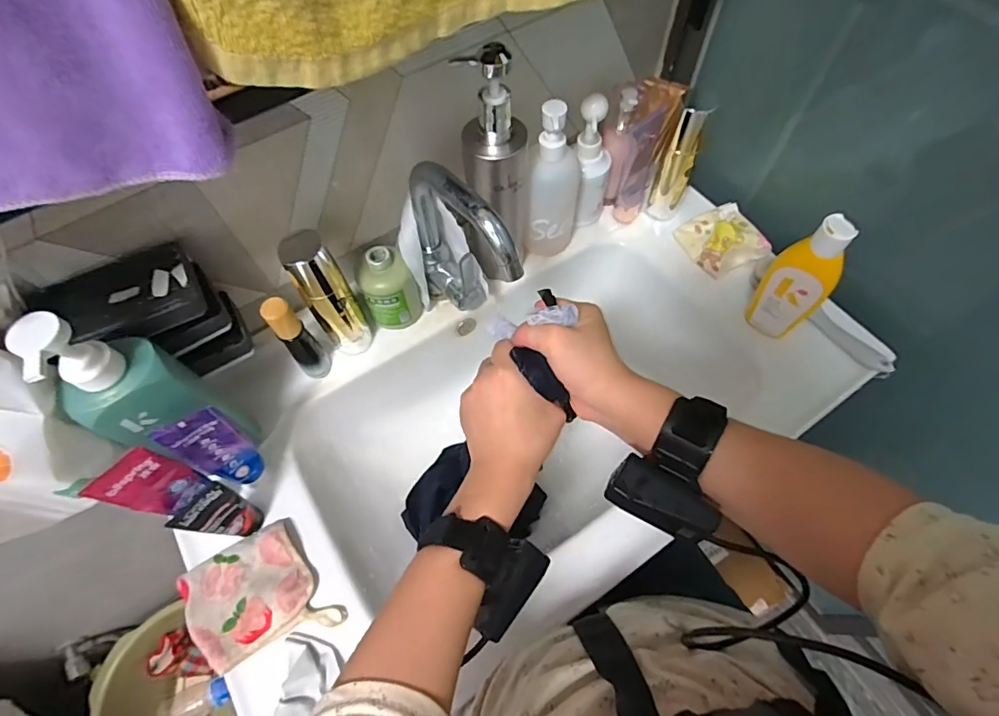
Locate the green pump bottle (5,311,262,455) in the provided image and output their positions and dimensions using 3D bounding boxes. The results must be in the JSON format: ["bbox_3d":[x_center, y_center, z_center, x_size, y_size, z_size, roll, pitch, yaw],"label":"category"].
[{"bbox_3d":[-0.306,0.043,0.444,0.062,0.252,0.079,27,68,15],"label":"green pump bottle"}]

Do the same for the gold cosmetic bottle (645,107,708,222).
[{"bbox_3d":[0.239,-0.261,0.658,0.049,0.163,0.053,20,66,12],"label":"gold cosmetic bottle"}]

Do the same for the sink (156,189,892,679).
[{"bbox_3d":[0.048,0.085,0.640,0.783,0.175,0.400,-24,65,-10],"label":"sink"}]

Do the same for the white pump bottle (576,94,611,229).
[{"bbox_3d":[0.118,-0.249,0.640,0.051,0.172,0.050,11,64,8],"label":"white pump bottle"}]

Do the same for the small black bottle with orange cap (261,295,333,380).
[{"bbox_3d":[-0.229,-0.018,0.560,0.034,0.134,0.029,-40,68,-16],"label":"small black bottle with orange cap"}]

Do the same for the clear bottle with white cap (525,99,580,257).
[{"bbox_3d":[0.067,-0.205,0.604,0.056,0.215,0.051,11,64,8],"label":"clear bottle with white cap"}]

